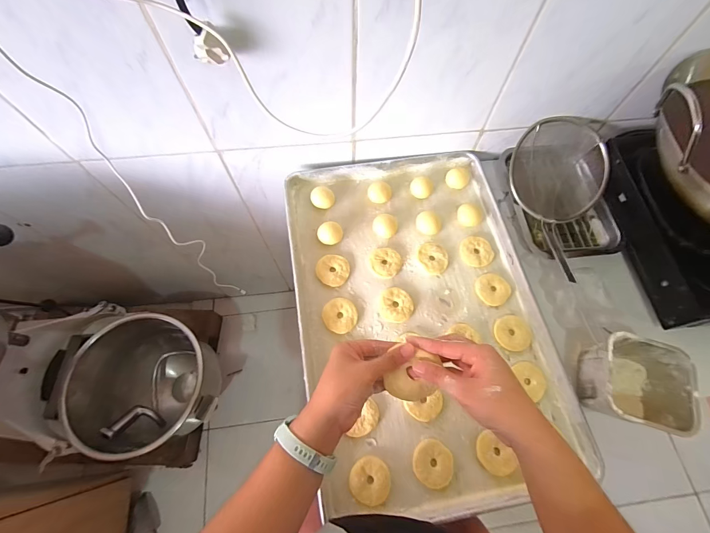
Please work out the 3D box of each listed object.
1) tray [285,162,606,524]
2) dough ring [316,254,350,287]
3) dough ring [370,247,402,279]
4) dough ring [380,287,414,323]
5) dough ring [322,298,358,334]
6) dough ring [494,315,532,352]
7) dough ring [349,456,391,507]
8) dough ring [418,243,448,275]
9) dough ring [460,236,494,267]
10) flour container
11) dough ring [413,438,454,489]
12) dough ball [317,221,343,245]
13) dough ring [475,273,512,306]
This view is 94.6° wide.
[{"bbox_3d":[0.112,0.066,0.577,0.415,0.032,0.605,-8,68,-5],"label":"tray"},{"bbox_3d":[-0.040,0.007,0.600,0.060,0.014,0.060,1,67,-1],"label":"dough ring"},{"bbox_3d":[0.057,-0.007,0.606,0.056,0.009,0.057,1,67,-1],"label":"dough ring"},{"bbox_3d":[0.073,0.067,0.574,0.056,0.011,0.060,1,67,-1],"label":"dough ring"},{"bbox_3d":[-0.025,0.084,0.565,0.056,0.016,0.059,1,67,-1],"label":"dough ring"},{"bbox_3d":[0.269,0.112,0.558,0.062,0.015,0.061,1,67,-1],"label":"dough ring"},{"bbox_3d":[0.022,0.306,0.471,0.057,0.011,0.057,1,67,-1],"label":"dough ring"},{"bbox_3d":[0.145,-0.016,0.610,0.055,0.009,0.059,1,67,-1],"label":"dough ring"},{"bbox_3d":[0.230,-0.028,0.619,0.061,0.016,0.054,4,67,0],"label":"dough ring"},{"bbox_3d":[0.416,0.178,0.505,0.122,0.099,0.118,17,68,6],"label":"flour container"},{"bbox_3d":[0.115,0.288,0.481,0.057,0.009,0.060,1,67,-1],"label":"dough ring"},{"bbox_3d":[-0.047,-0.060,0.618,0.045,0.031,0.036,2,67,-1],"label":"dough ball"},{"bbox_3d":[0.251,0.041,0.597,0.055,0.013,0.059,1,67,-1],"label":"dough ring"}]

